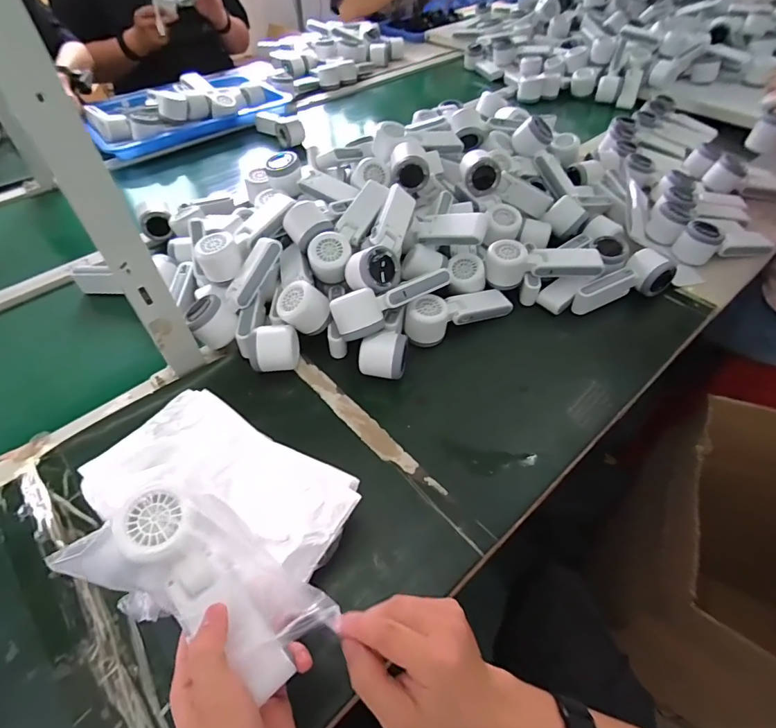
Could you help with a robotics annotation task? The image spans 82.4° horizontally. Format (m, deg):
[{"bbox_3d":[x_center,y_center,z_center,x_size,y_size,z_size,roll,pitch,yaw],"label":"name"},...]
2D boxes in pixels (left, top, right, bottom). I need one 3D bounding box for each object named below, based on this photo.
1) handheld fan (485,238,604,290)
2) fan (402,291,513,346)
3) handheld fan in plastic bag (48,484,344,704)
[{"bbox_3d":[0.231,-0.149,0.663,0.168,0.049,0.053,3,50,3],"label":"handheld fan"},{"bbox_3d":[0.097,-0.075,0.628,0.175,0.050,0.050,-24,54,-18],"label":"fan"},{"bbox_3d":[-0.132,0.158,0.321,0.178,0.045,0.092,37,76,4],"label":"handheld fan in plastic bag"}]

